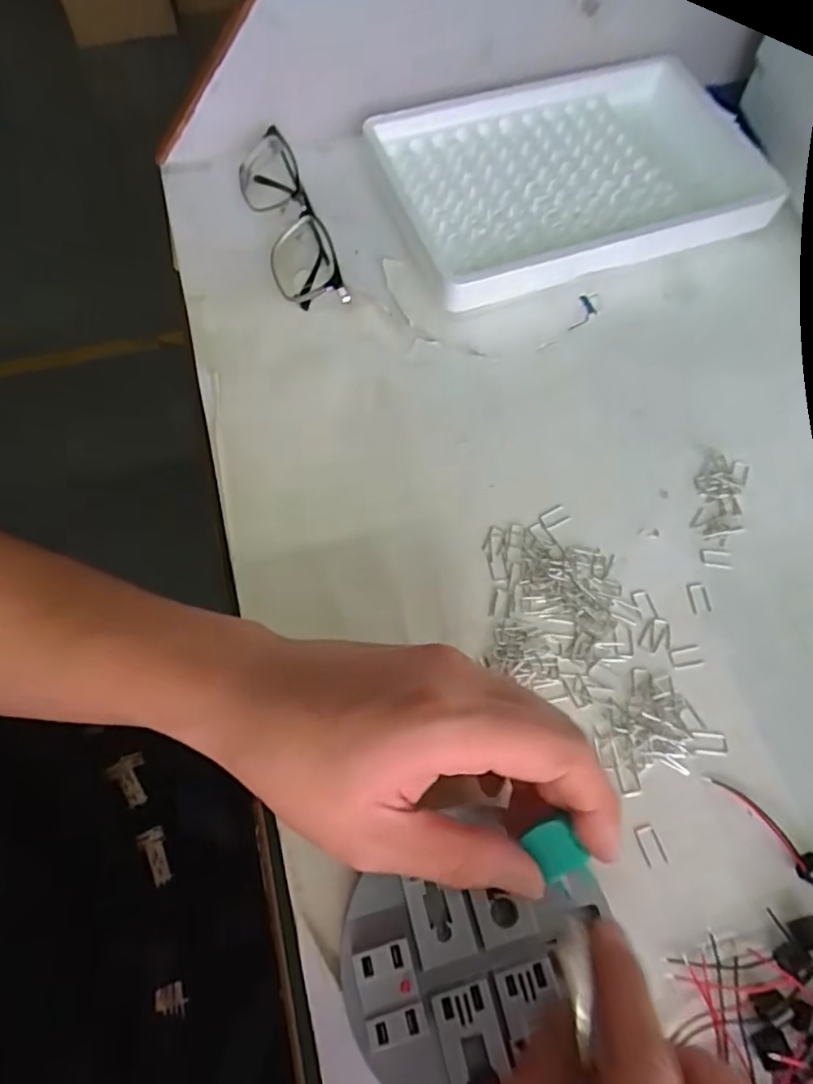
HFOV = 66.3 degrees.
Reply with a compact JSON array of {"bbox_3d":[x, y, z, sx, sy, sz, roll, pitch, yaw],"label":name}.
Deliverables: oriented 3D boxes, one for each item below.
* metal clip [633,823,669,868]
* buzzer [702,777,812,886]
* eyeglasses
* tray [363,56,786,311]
[{"bbox_3d":[0.103,0.128,0.261,0.010,0.004,0.016,-15,66,-8],"label":"metal clip"},{"bbox_3d":[0.153,0.120,0.261,0.012,0.007,0.058,-39,71,-18],"label":"buzzer"},{"bbox_3d":[-0.076,-0.205,0.397,0.037,0.033,0.142,-17,66,-9],"label":"eyeglasses"},{"bbox_3d":[0.106,-0.248,0.422,0.242,0.035,0.169,-20,66,-10],"label":"tray"}]

